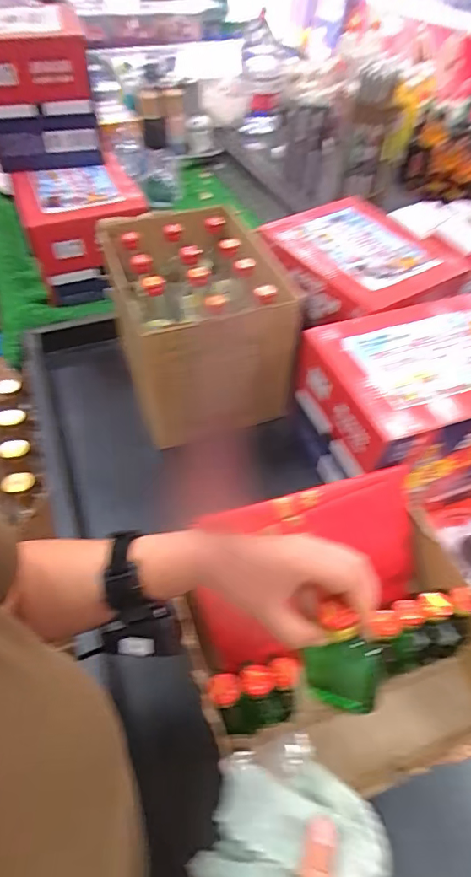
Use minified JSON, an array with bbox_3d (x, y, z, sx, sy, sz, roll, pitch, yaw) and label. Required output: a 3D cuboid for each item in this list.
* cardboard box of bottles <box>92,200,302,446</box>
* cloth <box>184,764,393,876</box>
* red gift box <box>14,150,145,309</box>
[{"bbox_3d":[-0.064,-0.206,0.866,0.262,0.243,0.312,-13,51,-13],"label":"cardboard box of bottles"},{"bbox_3d":[0.029,0.312,0.383,0.136,0.109,0.100,-19,53,-18],"label":"cloth"},{"bbox_3d":[-0.321,-0.449,1.047,0.232,0.167,0.260,-14,51,-13],"label":"red gift box"}]

